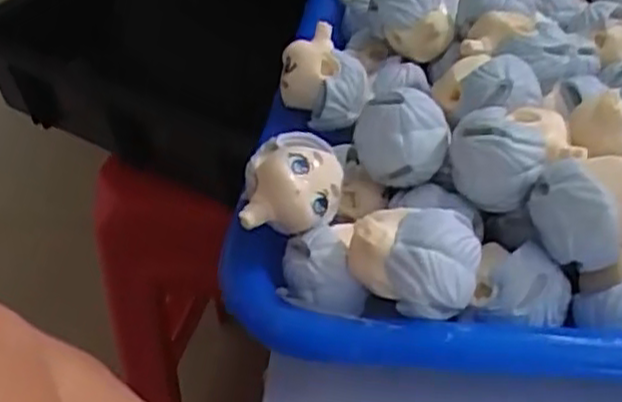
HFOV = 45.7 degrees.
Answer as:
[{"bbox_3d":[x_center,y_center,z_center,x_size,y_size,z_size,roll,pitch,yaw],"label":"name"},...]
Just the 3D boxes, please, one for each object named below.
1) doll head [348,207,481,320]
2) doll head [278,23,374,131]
[{"bbox_3d":[0.023,0.011,0.159,0.024,0.020,0.019,26,50,32],"label":"doll head"},{"bbox_3d":[0.004,-0.036,0.213,0.024,0.019,0.026,-6,40,0],"label":"doll head"}]

